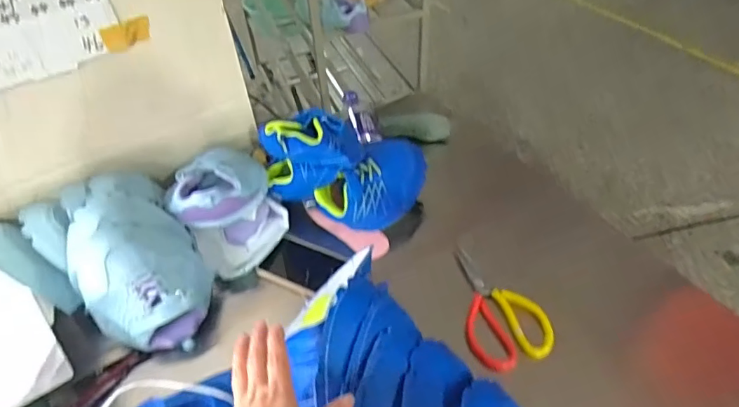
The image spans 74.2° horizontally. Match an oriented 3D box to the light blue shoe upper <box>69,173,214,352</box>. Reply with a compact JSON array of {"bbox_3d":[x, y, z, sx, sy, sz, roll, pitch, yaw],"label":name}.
[{"bbox_3d":[-0.322,0.078,0.669,0.156,0.130,0.225,-28,52,-21],"label":"light blue shoe upper"}]

